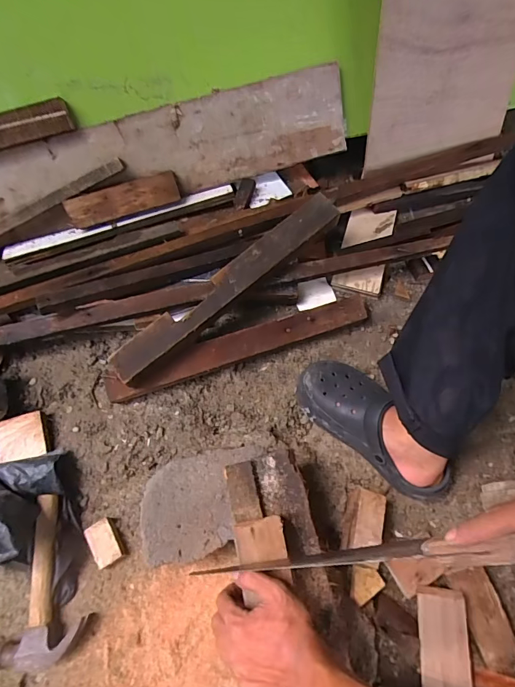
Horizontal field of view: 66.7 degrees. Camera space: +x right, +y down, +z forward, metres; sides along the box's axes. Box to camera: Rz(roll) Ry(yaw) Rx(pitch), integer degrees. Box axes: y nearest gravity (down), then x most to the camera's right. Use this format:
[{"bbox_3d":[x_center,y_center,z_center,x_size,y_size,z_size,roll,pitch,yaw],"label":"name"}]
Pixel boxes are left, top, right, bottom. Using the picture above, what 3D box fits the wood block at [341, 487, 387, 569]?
[{"bbox_3d":[0.157,0.267,0.576,0.048,0.059,0.093,16,64,11],"label":"wood block"}]

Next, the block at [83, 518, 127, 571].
[{"bbox_3d":[-0.226,0.299,0.587,0.037,0.030,0.063,-30,65,-12],"label":"block"}]

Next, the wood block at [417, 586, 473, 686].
[{"bbox_3d":[0.244,0.404,0.508,0.062,0.016,0.156,-1,77,2],"label":"wood block"}]

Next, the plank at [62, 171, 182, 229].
[{"bbox_3d":[-0.279,-0.300,0.818,0.230,0.062,0.023,-16,29,-3],"label":"plank"}]

